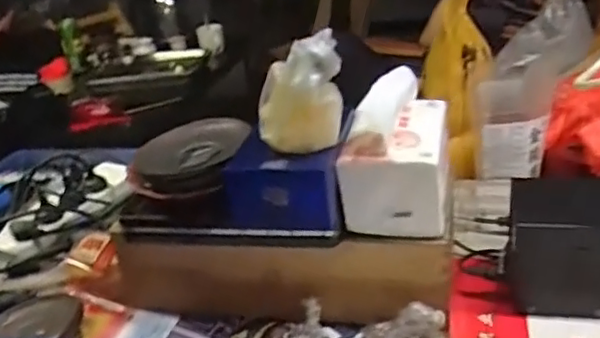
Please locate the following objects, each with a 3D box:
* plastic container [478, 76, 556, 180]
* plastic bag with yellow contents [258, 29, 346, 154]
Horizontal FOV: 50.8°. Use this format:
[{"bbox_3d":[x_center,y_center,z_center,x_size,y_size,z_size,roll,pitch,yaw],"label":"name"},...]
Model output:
[{"bbox_3d":[0.281,-0.049,0.829,0.089,0.122,0.062,1,25,19],"label":"plastic container"},{"bbox_3d":[-0.001,-0.062,0.530,0.072,0.089,0.048,-7,26,1],"label":"plastic bag with yellow contents"}]

